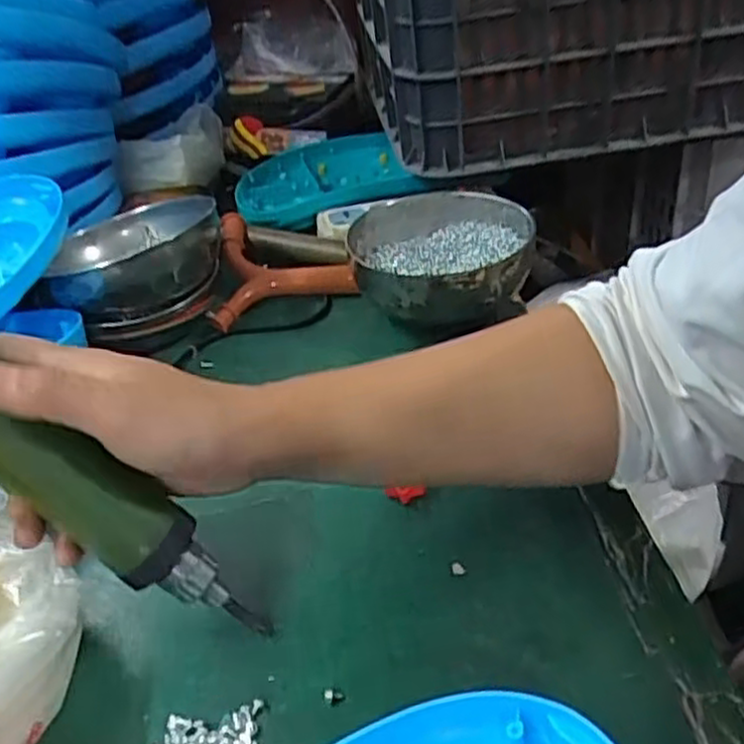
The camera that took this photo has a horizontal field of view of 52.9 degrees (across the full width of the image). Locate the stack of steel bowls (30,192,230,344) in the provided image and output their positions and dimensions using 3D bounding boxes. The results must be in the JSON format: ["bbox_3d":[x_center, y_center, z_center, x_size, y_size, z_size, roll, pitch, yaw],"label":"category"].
[{"bbox_3d":[-0.181,-0.085,0.598,0.115,0.058,0.149,9,39,22],"label":"stack of steel bowls"}]

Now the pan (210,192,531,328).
[{"bbox_3d":[-0.003,-0.089,0.602,0.255,0.059,0.150,-3,36,7],"label":"pan"}]

